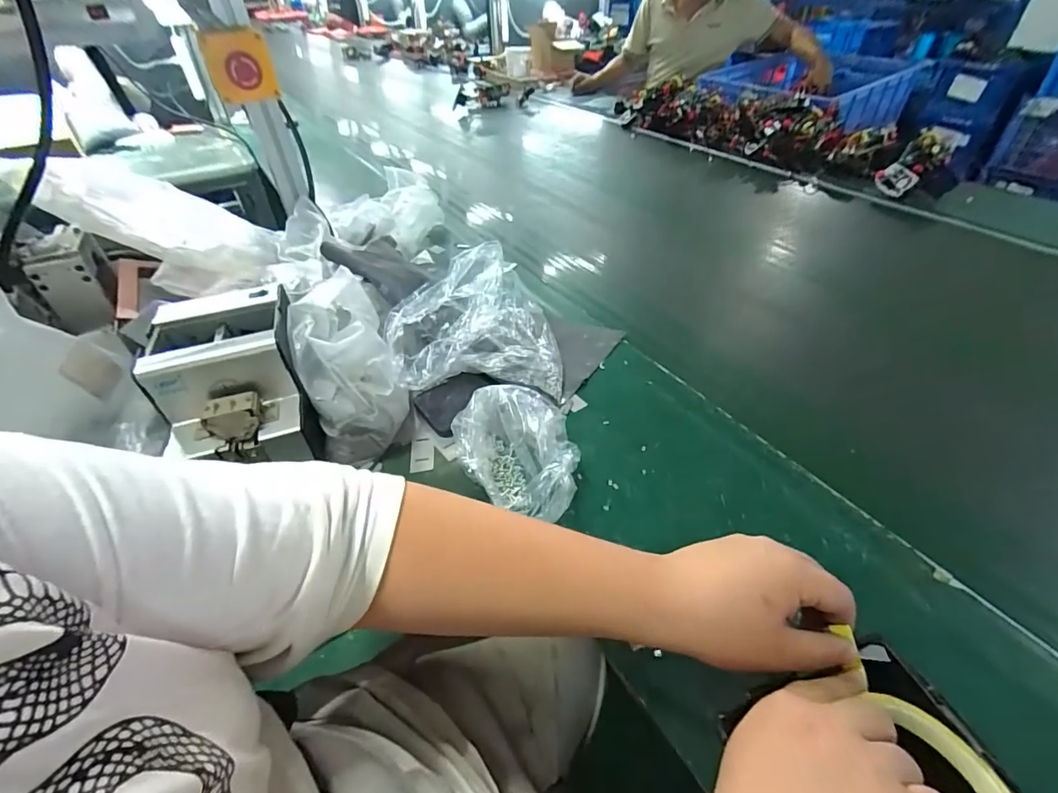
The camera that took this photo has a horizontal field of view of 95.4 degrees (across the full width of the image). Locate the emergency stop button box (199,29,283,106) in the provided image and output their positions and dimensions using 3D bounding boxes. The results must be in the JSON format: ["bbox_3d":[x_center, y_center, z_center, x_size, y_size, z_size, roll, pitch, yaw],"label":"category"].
[{"bbox_3d":[-0.350,-0.399,0.585,0.071,0.071,0.063,-21,45,-20],"label":"emergency stop button box"}]

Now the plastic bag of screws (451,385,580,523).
[{"bbox_3d":[-0.012,0.054,0.503,0.121,0.060,0.133,-11,43,-9],"label":"plastic bag of screws"}]

